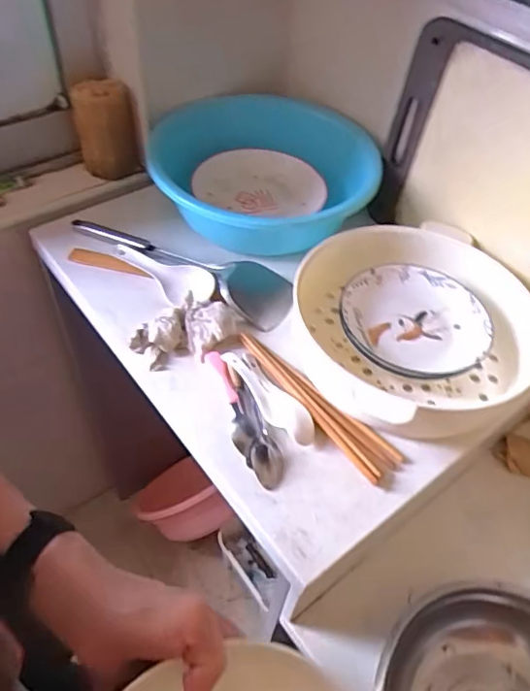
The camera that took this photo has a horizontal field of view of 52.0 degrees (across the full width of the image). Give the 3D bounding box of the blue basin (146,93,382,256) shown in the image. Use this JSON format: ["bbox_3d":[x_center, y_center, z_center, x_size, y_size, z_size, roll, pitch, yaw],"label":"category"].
[{"bbox_3d":[0.005,-0.245,0.794,0.302,0.106,0.302,2,50,-3],"label":"blue basin"}]

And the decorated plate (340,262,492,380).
[{"bbox_3d":[0.181,-0.027,0.666,0.172,0.039,0.175,2,50,-3],"label":"decorated plate"}]

